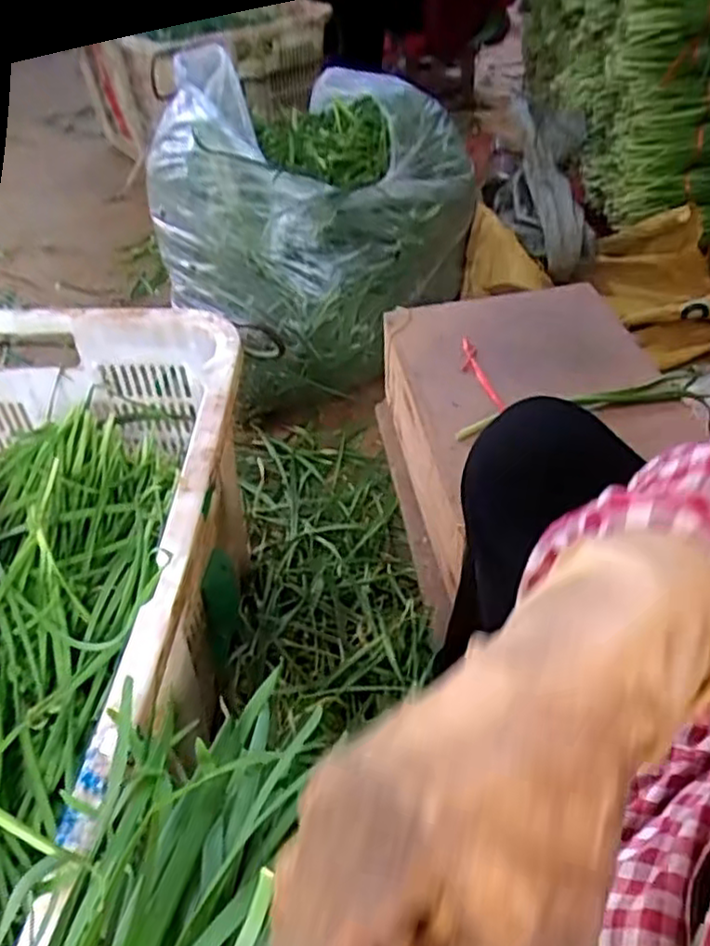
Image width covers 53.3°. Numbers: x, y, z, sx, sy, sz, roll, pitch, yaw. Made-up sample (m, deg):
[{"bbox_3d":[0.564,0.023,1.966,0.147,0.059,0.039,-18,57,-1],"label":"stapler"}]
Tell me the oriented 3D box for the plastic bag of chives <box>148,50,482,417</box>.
[{"bbox_3d":[-0.088,-0.384,1.098,0.417,0.356,0.374,-33,52,-27],"label":"plastic bag of chives"}]

